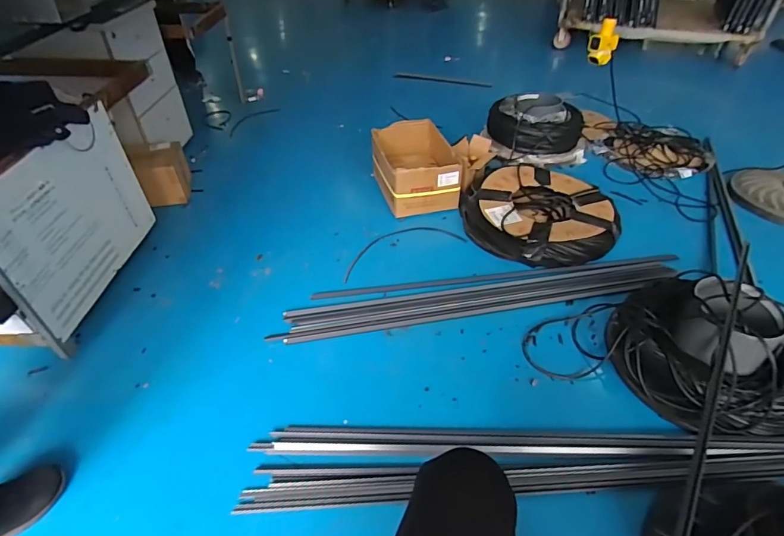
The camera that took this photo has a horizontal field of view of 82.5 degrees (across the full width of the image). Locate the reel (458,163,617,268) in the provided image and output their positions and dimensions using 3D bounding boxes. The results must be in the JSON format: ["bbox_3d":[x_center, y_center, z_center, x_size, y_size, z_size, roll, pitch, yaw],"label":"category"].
[{"bbox_3d":[0.542,-0.219,1.640,0.545,0.095,0.524,-1,42,0],"label":"reel"}]

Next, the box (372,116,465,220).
[{"bbox_3d":[0.090,-0.392,1.761,0.296,0.203,0.372,-8,42,-9],"label":"box"}]

